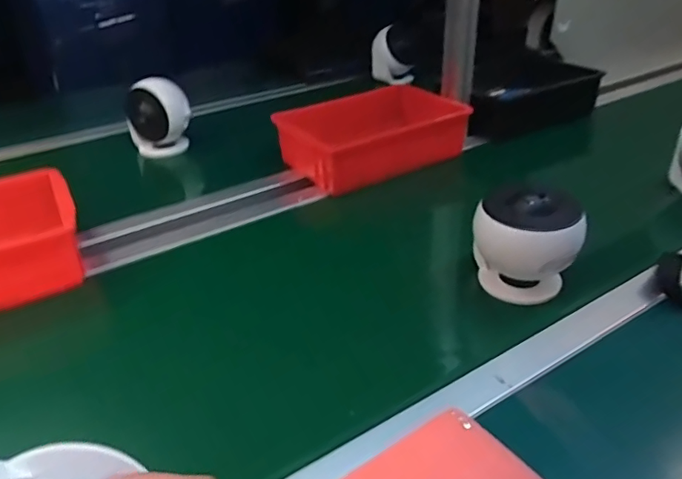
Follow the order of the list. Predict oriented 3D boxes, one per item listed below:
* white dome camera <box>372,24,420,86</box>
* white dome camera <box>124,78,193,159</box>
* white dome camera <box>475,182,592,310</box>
[{"bbox_3d":[0.142,-0.482,1.424,0.117,0.150,0.117,3,31,6],"label":"white dome camera"},{"bbox_3d":[-0.351,-0.235,1.044,0.098,0.146,0.087,-20,36,-28],"label":"white dome camera"},{"bbox_3d":[0.197,0.013,0.588,0.103,0.116,0.081,8,32,14],"label":"white dome camera"}]

